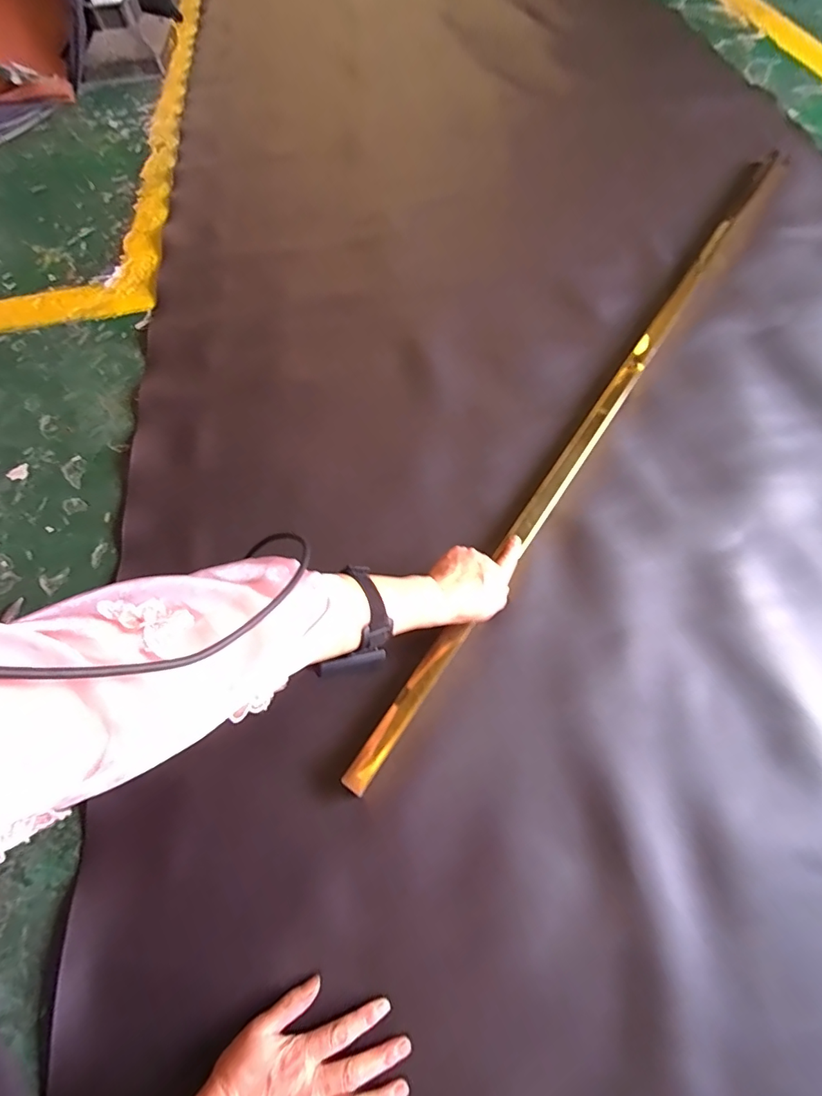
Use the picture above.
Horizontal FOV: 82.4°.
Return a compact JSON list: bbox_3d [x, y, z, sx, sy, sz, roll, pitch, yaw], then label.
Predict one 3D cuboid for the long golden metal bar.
[{"bbox_3d":[0.338,-0.263,0.734,0.035,0.038,1.393,32,69,16],"label":"long golden metal bar"}]

